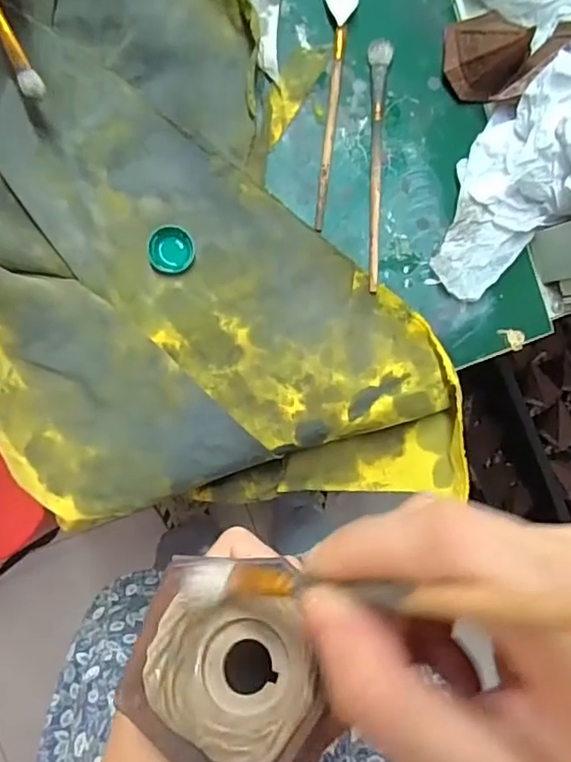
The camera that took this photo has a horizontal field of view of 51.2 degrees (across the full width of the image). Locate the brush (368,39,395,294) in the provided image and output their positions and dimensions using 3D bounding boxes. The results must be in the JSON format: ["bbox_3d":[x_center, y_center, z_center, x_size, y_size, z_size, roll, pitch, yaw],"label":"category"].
[{"bbox_3d":[0.067,-0.161,0.448,0.017,0.014,0.184,2,93,-9],"label":"brush"}]

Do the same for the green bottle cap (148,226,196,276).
[{"bbox_3d":[-0.082,-0.094,0.426,0.032,0.011,0.033,-1,93,-9],"label":"green bottle cap"}]

